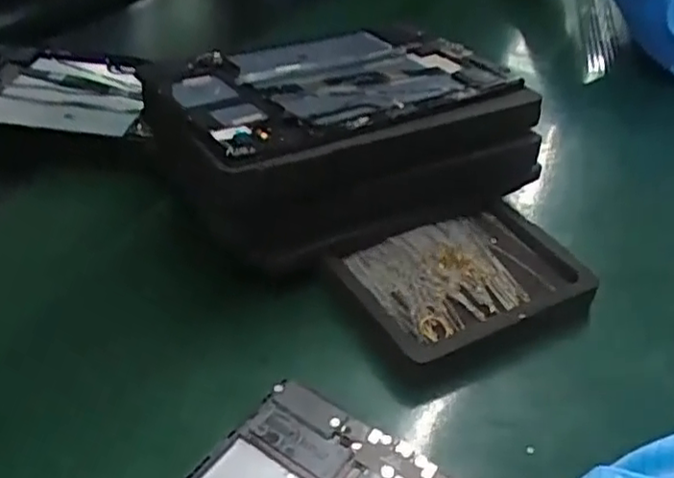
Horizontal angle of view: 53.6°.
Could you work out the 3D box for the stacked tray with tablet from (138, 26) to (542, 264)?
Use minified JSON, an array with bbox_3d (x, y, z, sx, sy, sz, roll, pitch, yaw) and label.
[{"bbox_3d":[0.002,-0.077,0.492,0.245,0.088,0.172,-17,43,-27],"label":"stacked tray with tablet"}]

